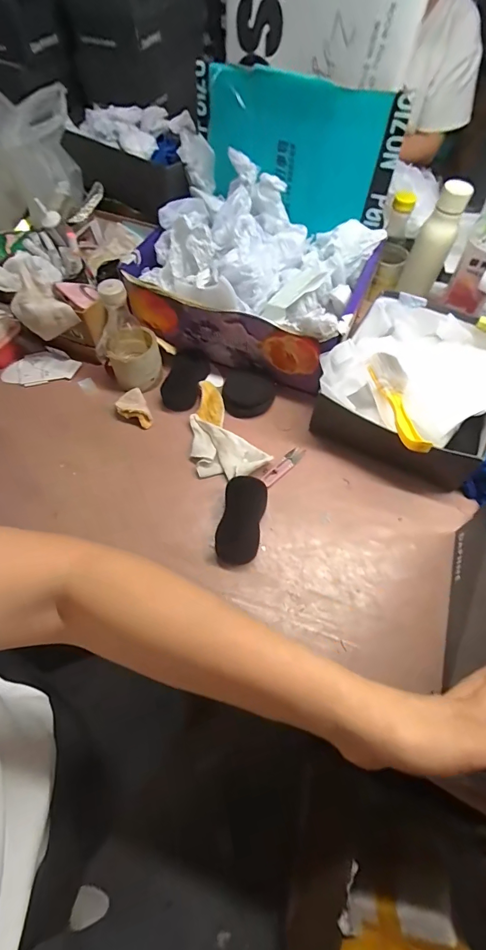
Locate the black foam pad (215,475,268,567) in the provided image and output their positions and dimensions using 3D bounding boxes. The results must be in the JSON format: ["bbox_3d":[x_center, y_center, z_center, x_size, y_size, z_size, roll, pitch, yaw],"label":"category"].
[{"bbox_3d":[-0.002,0.066,0.593,0.062,0.023,0.135,10,61,5],"label":"black foam pad"}]

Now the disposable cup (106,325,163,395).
[{"bbox_3d":[-0.190,-0.209,0.704,0.085,0.067,0.088,0,61,0],"label":"disposable cup"}]

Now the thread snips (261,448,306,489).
[{"bbox_3d":[0.067,-0.015,0.653,0.023,0.009,0.096,39,67,19],"label":"thread snips"}]

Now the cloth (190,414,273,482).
[{"bbox_3d":[-0.042,-0.038,0.654,0.150,0.025,0.089,37,67,19],"label":"cloth"}]

